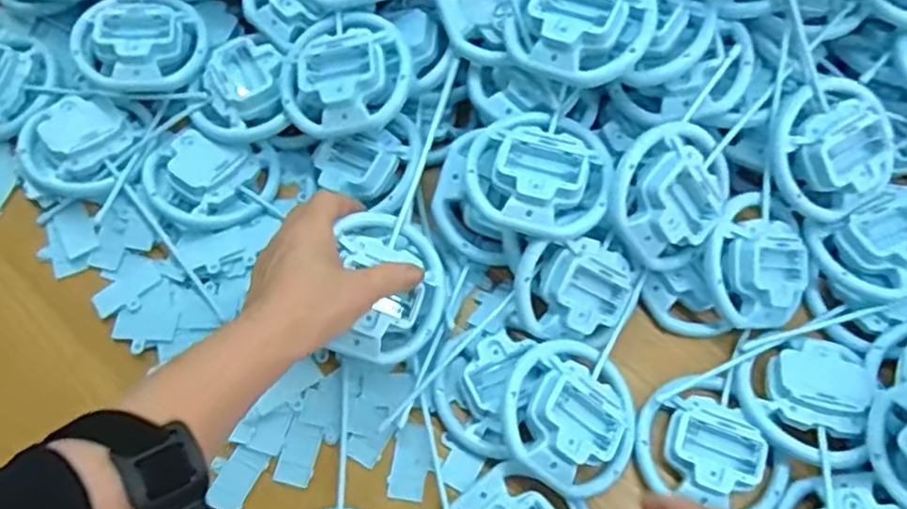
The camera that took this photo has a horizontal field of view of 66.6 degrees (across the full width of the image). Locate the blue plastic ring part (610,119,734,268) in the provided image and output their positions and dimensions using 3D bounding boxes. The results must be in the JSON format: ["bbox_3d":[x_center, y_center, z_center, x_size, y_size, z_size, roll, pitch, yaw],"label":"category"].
[{"bbox_3d":[0.154,-0.042,0.488,0.088,0.030,0.102,19,94,-16],"label":"blue plastic ring part"}]

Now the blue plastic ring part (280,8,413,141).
[{"bbox_3d":[-0.084,-0.141,0.534,0.100,0.041,0.100,0,67,0],"label":"blue plastic ring part"}]

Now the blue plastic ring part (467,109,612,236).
[{"bbox_3d":[0.061,-0.062,0.488,0.098,0.023,0.100,12,68,6],"label":"blue plastic ring part"}]

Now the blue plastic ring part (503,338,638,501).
[{"bbox_3d":[0.082,0.110,0.471,0.099,0.036,0.099,1,84,-15],"label":"blue plastic ring part"}]

